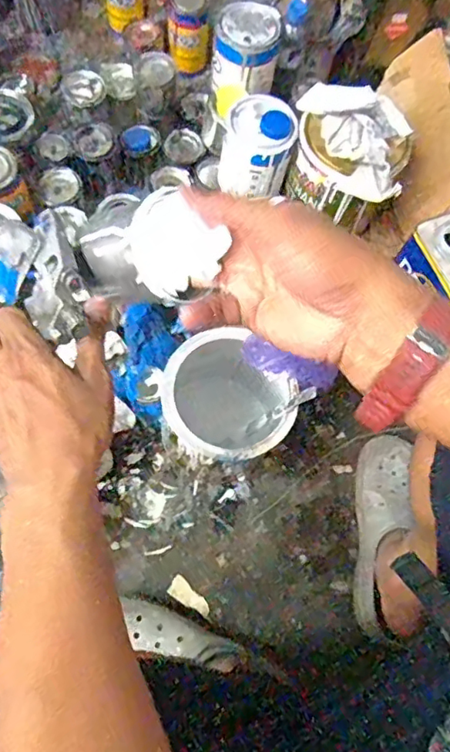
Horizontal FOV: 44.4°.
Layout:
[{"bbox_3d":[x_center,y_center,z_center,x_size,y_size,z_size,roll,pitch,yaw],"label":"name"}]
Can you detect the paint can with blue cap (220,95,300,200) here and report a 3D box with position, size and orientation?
[{"bbox_3d":[0.051,-0.341,0.838,0.104,0.109,0.109,16,69,4],"label":"paint can with blue cap"}]

